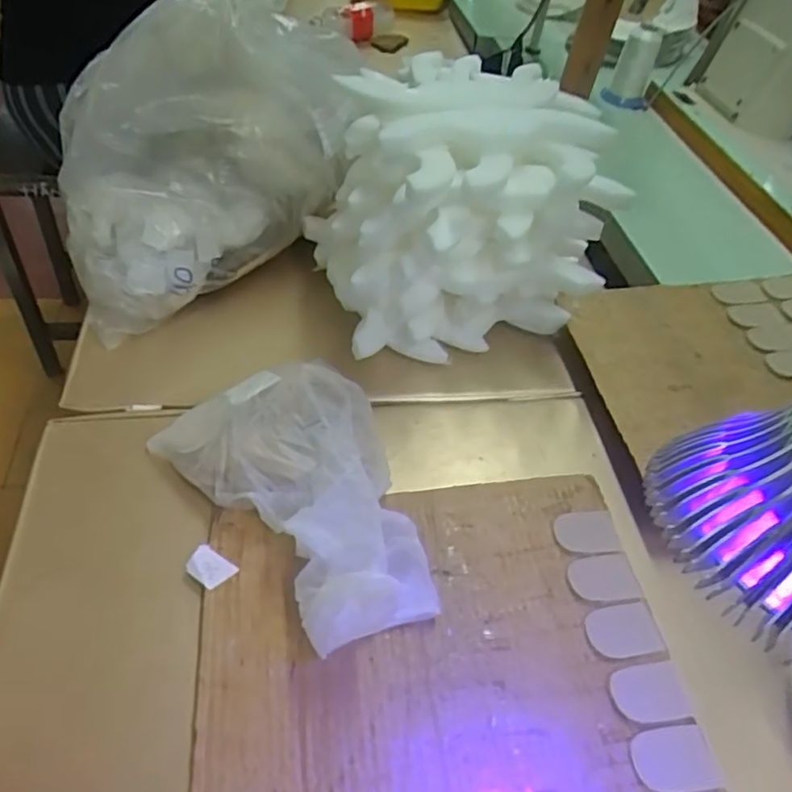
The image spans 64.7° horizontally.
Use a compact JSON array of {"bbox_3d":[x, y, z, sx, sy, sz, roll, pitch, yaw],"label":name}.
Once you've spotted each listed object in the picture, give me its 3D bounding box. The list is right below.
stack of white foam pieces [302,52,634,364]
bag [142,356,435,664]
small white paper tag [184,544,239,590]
[{"bbox_3d":[0.057,-0.156,0.565,0.229,0.185,0.180,-9,49,-15],"label":"stack of white foam pieces"},{"bbox_3d":[-0.053,0.056,0.422,0.150,0.065,0.221,-25,54,-27],"label":"bag"},{"bbox_3d":[-0.119,0.110,0.400,0.029,0.004,0.021,34,66,11],"label":"small white paper tag"}]

